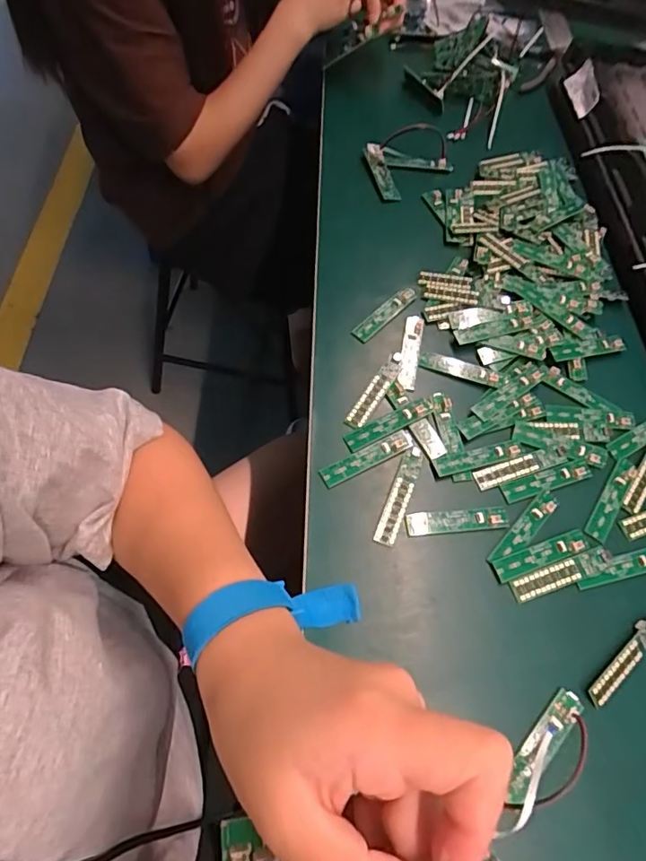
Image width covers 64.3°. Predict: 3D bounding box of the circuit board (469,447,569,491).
[{"bbox_3d":[0.172,0.031,0.441,0.087,0.004,0.017,-14,65,-14],"label":"circuit board"}]

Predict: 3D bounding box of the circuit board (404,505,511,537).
[{"bbox_3d":[0.109,0.073,0.415,0.082,0.004,0.020,-2,63,-8],"label":"circuit board"}]

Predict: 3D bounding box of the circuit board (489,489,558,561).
[{"bbox_3d":[0.164,0.079,0.414,0.082,0.004,0.017,-38,73,-22],"label":"circuit board"}]

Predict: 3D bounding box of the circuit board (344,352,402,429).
[{"bbox_3d":[0.049,-0.037,0.464,0.016,0.006,0.087,33,64,10],"label":"circuit board"}]

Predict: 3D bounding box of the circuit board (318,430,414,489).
[{"bbox_3d":[0.038,0.023,0.431,0.083,0.004,0.017,-24,68,-18],"label":"circuit board"}]

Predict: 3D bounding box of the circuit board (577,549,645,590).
[{"bbox_3d":[0.237,0.108,0.406,0.082,0.004,0.018,-10,64,-12],"label":"circuit board"}]

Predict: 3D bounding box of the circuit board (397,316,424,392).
[{"bbox_3d":[0.084,-0.076,0.488,0.017,0.005,0.088,13,62,0],"label":"circuit board"}]

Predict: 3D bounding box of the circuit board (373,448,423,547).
[{"bbox_3d":[0.063,0.052,0.418,0.017,0.006,0.086,22,62,5],"label":"circuit board"}]

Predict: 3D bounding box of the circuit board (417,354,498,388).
[{"bbox_3d":[0.129,-0.059,0.484,0.073,0.005,0.019,21,62,4],"label":"circuit board"}]

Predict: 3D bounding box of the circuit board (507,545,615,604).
[{"bbox_3d":[0.188,0.112,0.402,0.087,0.004,0.019,-14,65,-14],"label":"circuit board"}]

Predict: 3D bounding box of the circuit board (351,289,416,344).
[{"bbox_3d":[0.062,-0.115,0.507,0.018,0.005,0.081,43,66,15],"label":"circuit board"}]

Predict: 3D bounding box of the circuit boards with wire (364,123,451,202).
[{"bbox_3d":[0.103,-0.303,0.588,0.104,0.048,0.073,4,70,-6],"label":"circuit boards with wire"}]

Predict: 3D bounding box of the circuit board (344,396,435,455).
[{"bbox_3d":[0.059,-0.006,0.448,0.086,0.005,0.018,-23,68,-17],"label":"circuit board"}]

